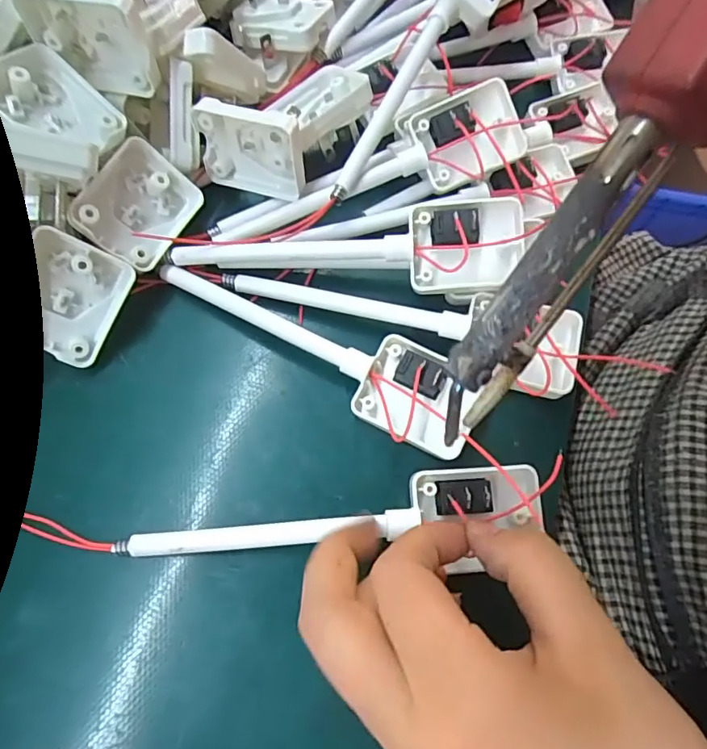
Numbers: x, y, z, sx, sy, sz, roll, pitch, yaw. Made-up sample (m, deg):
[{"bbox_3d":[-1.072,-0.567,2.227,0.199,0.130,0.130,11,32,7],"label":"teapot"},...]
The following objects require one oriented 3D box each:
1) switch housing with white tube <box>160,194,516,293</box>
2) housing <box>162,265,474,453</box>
[{"bbox_3d":[-0.003,-0.055,0.224,0.149,0.024,0.037,1,67,-3],"label":"switch housing with white tube"},{"bbox_3d":[-0.019,-0.012,0.221,0.145,0.014,0.037,25,68,7],"label":"housing"}]

